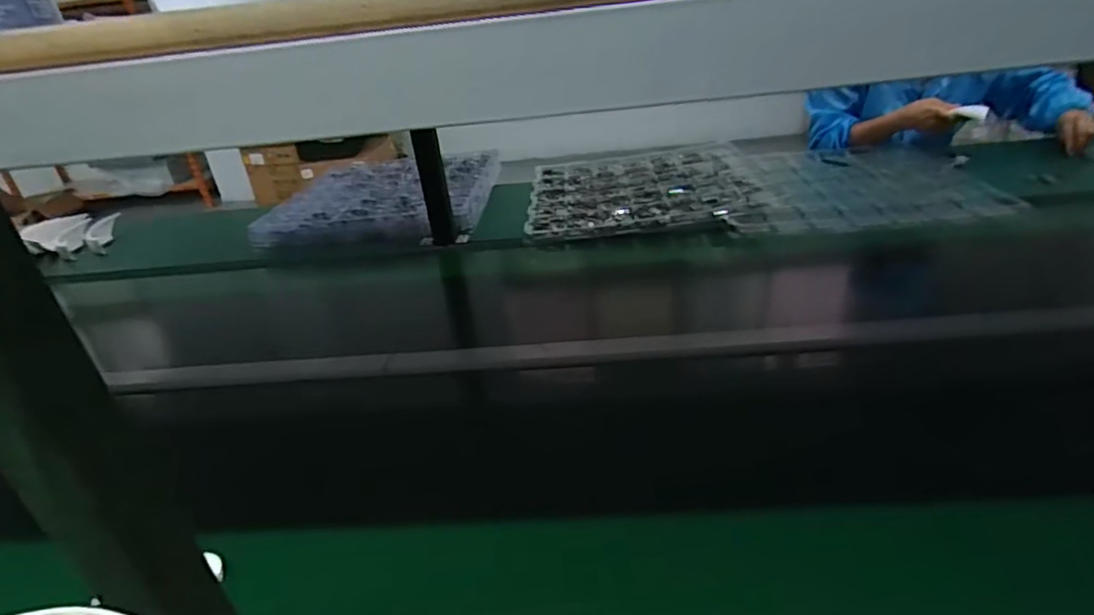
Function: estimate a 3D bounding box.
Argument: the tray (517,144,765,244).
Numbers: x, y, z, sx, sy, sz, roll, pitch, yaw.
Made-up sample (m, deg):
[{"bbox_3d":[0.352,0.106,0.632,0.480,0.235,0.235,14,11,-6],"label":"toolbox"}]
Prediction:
[{"bbox_3d":[0.211,-0.287,1.352,0.491,0.030,0.525,-4,30,6],"label":"tray"}]

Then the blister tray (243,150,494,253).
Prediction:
[{"bbox_3d":[-0.390,-0.289,1.465,0.518,0.044,0.522,-3,30,7],"label":"blister tray"}]

